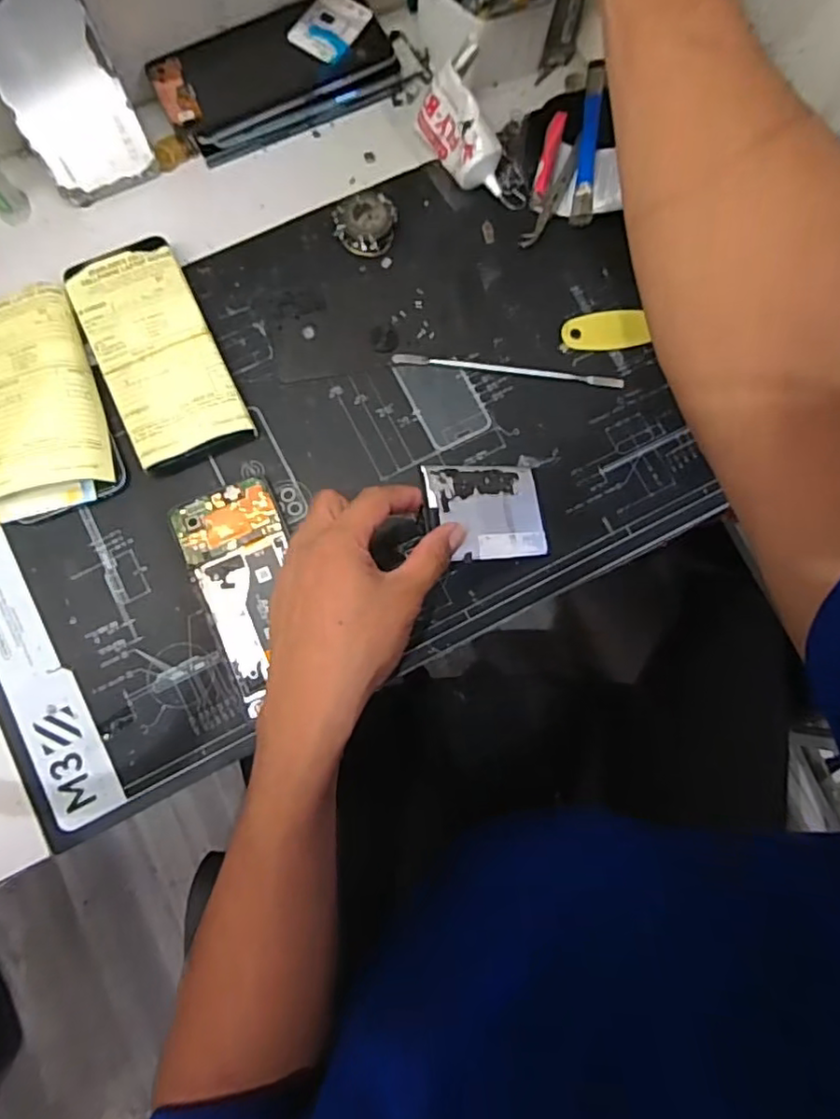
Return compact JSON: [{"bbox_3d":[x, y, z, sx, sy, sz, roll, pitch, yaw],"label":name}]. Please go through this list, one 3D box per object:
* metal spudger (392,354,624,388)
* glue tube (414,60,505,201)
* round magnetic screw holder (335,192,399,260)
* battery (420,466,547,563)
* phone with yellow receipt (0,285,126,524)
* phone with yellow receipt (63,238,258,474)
[{"bbox_3d":[0.067,-0.140,0.454,0.171,0.004,0.008,6,80,-1],"label":"metal spudger"},{"bbox_3d":[0.035,-0.315,0.454,0.031,0.054,0.081,-30,82,-27],"label":"glue tube"},{"bbox_3d":[-0.041,-0.247,0.456,0.043,0.025,0.039,6,80,-1],"label":"round magnetic screw holder"},{"bbox_3d":[0.045,-0.031,0.406,0.090,0.004,0.063,-4,79,-29],"label":"battery"},{"bbox_3d":[-0.269,-0.109,0.421,0.093,0.026,0.159,-17,81,-5],"label":"phone with yellow receipt"},{"bbox_3d":[-0.185,-0.146,0.434,0.079,0.023,0.160,-25,82,-6],"label":"phone with yellow receipt"}]

